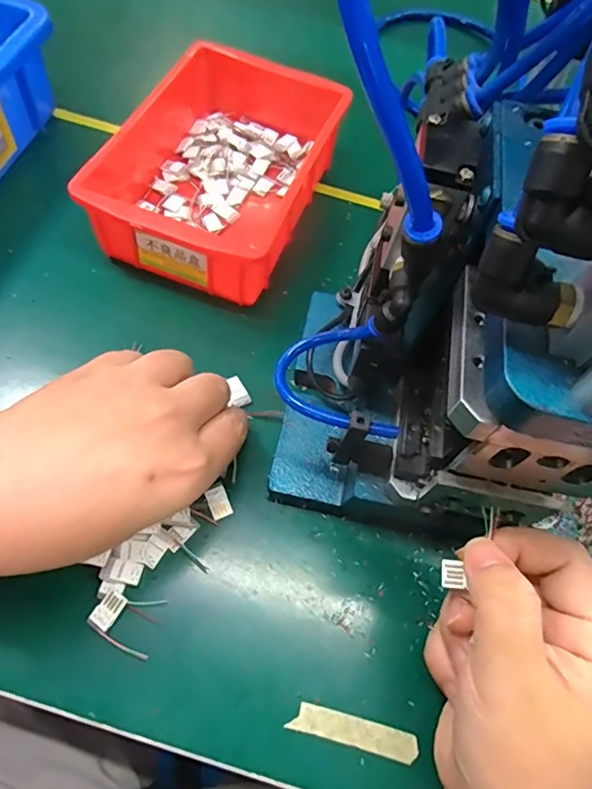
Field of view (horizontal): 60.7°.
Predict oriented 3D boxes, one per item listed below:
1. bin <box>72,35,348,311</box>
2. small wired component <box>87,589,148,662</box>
[{"bbox_3d":[-0.056,-0.178,0.377,0.134,0.058,0.207,17,63,2],"label":"bin"},{"bbox_3d":[-0.087,0.118,0.255,0.035,0.005,0.020,37,65,12],"label":"small wired component"}]

